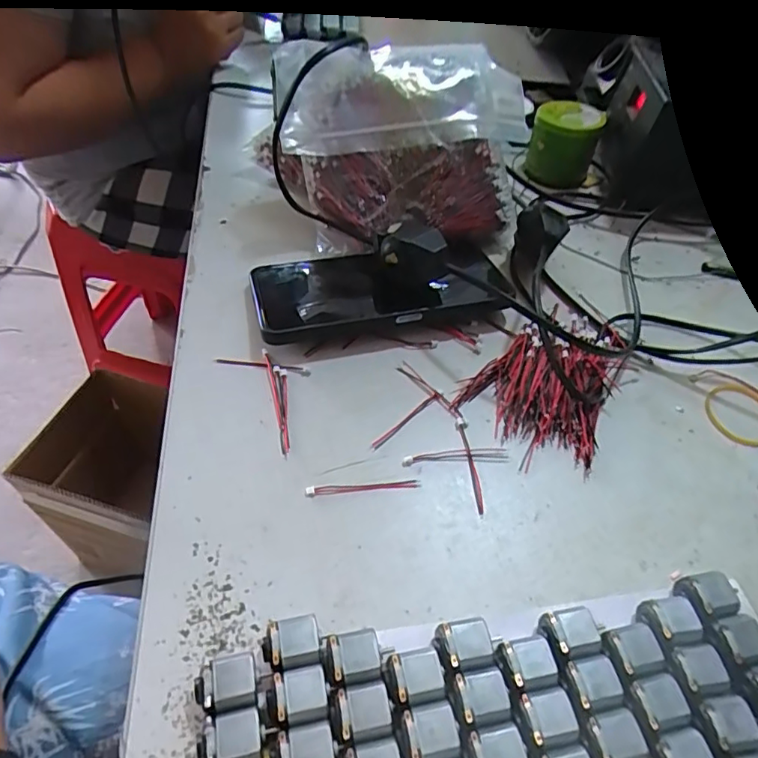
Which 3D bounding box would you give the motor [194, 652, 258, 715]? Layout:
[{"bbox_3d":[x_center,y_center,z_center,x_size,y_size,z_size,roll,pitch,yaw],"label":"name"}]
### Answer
[{"bbox_3d":[-0.059,0.122,0.217,0.023,0.017,0.018,-10,51,-12],"label":"motor"}]

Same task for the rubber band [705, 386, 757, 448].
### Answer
[{"bbox_3d":[0.223,0.022,0.335,0.044,0.004,0.046,2,50,-2],"label":"rubber band"}]

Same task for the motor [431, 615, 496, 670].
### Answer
[{"bbox_3d":[0.036,0.113,0.234,0.025,0.016,0.017,-14,52,-15],"label":"motor"}]

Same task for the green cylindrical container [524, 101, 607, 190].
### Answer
[{"bbox_3d":[0.163,-0.208,0.486,0.055,0.054,0.052,2,50,-2],"label":"green cylindrical container"}]

